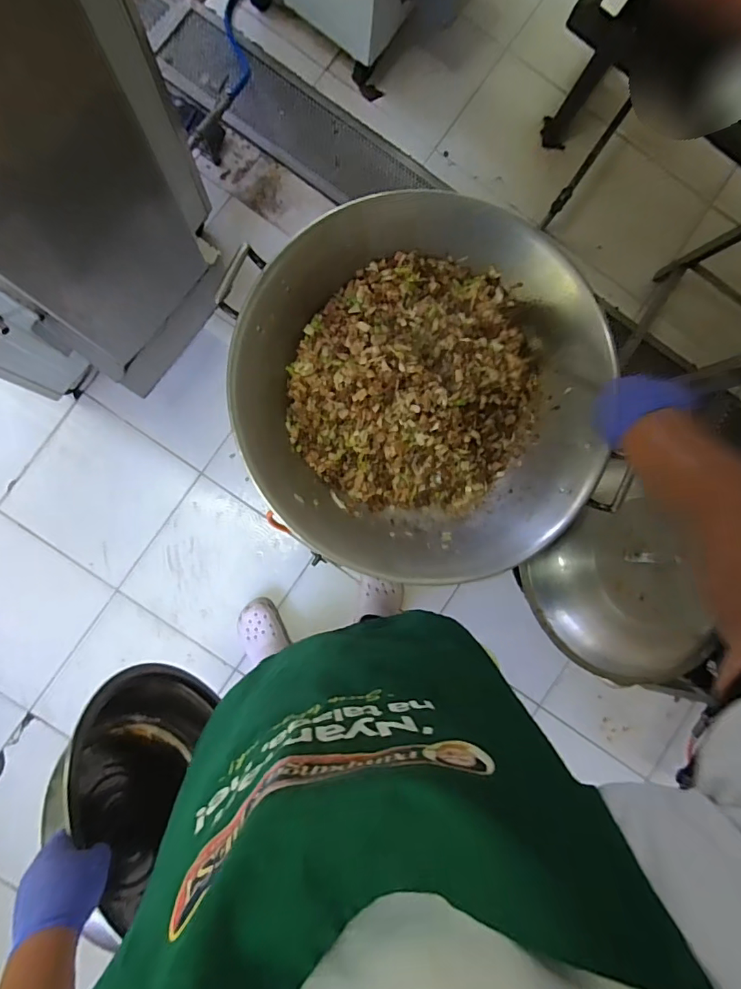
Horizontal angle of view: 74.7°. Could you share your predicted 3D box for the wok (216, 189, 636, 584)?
[{"bbox_3d":[0.095,-0.178,0.881,0.618,0.156,0.624,0,90,-4],"label":"wok"}]

